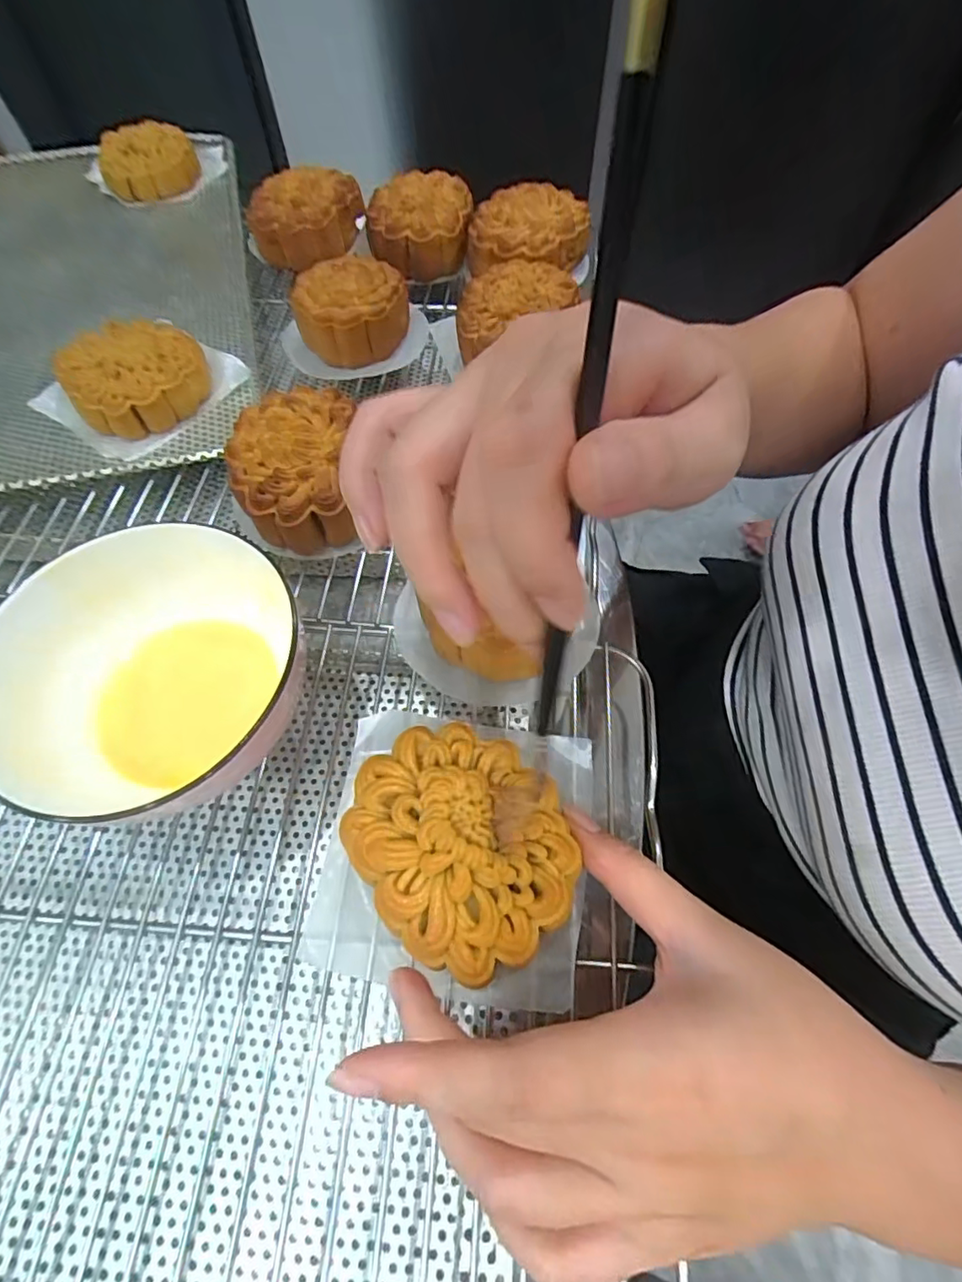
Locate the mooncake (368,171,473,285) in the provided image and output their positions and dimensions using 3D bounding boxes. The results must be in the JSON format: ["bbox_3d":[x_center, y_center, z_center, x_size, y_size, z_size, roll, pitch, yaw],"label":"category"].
[{"bbox_3d":[-0.044,-0.299,0.400,0.073,0.035,0.073,-9,62,-3],"label":"mooncake"}]

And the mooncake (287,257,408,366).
[{"bbox_3d":[-0.083,-0.213,0.359,0.070,0.034,0.070,-9,62,-3],"label":"mooncake"}]

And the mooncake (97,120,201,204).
[{"bbox_3d":[-0.288,-0.417,0.480,0.077,0.031,0.082,-22,63,-10],"label":"mooncake"}]

